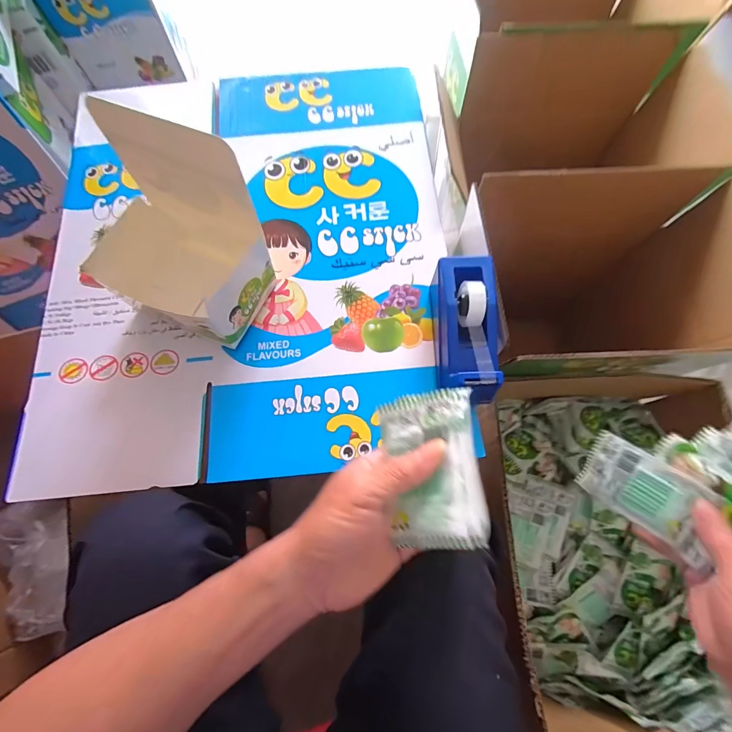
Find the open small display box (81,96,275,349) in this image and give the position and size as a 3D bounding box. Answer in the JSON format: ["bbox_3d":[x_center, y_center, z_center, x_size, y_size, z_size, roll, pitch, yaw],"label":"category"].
[{"bbox_3d":[-0.200,-0.124,0.377,0.155,0.182,0.112,24,74,8],"label":"open small display box"}]

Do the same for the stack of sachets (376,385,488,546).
[{"bbox_3d":[0.045,0.071,0.270,0.069,0.015,0.105,-16,62,29],"label":"stack of sachets"}]

